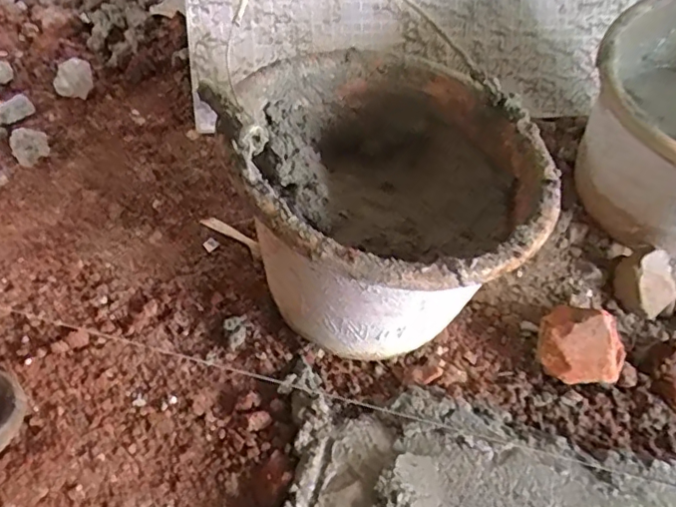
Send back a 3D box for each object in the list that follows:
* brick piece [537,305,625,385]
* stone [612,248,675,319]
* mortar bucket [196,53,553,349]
[{"bbox_3d":[0.243,0.087,0.570,0.076,0.039,0.073,2,53,-3],"label":"brick piece"},{"bbox_3d":[0.330,0.029,0.619,0.057,0.051,0.065,-34,62,-26],"label":"stone"},{"bbox_3d":[0.030,-0.041,0.532,0.244,0.191,0.289,-32,62,-25],"label":"mortar bucket"}]

